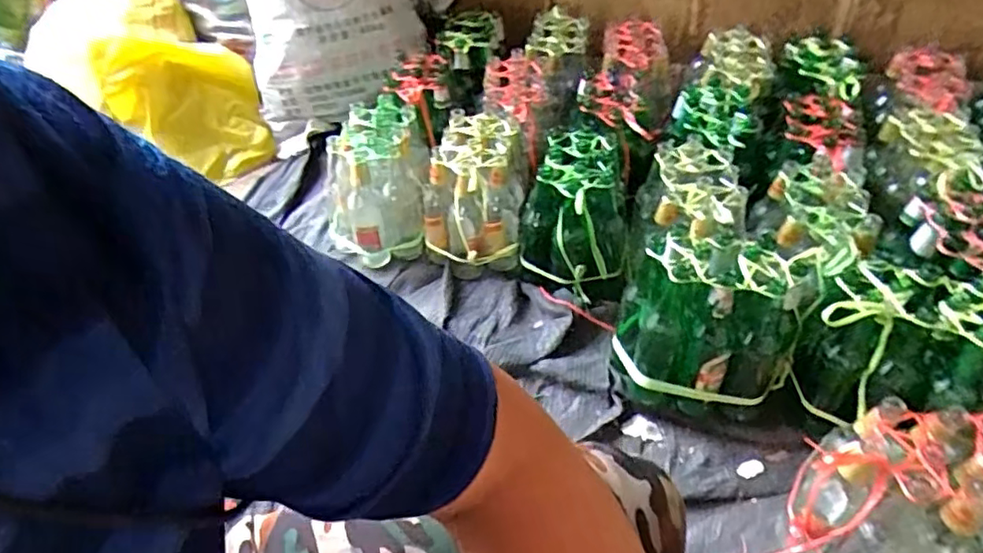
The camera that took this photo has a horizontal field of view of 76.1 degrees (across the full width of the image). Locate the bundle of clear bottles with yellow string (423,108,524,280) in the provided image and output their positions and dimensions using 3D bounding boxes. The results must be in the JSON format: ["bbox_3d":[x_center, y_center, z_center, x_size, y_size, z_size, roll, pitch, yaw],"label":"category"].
[{"bbox_3d":[-0.037,-0.170,1.283,0.189,0.244,0.226,1,45,4],"label":"bundle of clear bottles with yellow string"}]

